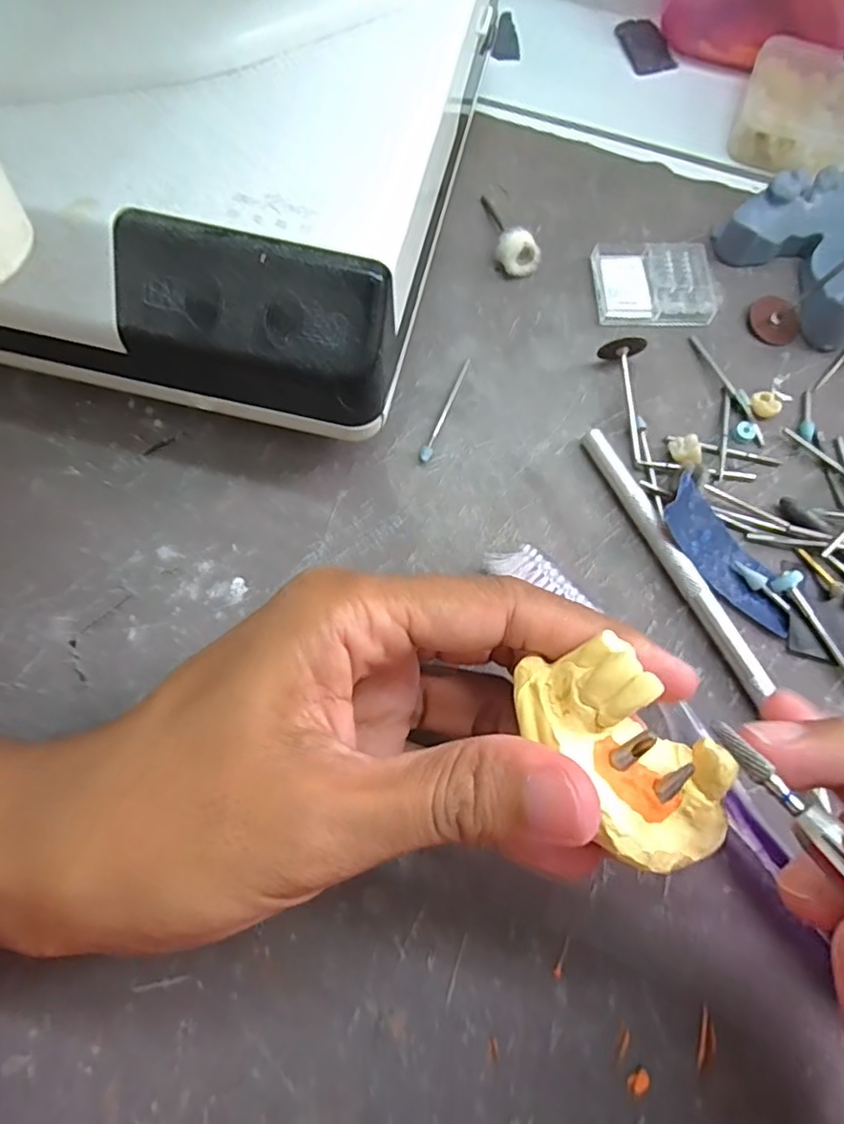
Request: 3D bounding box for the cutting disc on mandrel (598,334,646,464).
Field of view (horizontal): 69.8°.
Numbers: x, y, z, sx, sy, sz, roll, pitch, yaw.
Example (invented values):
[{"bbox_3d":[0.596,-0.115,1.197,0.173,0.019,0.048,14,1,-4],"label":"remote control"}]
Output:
[{"bbox_3d":[0.072,-0.059,0.220,0.016,0.012,0.045,5,73,-1],"label":"cutting disc on mandrel"}]

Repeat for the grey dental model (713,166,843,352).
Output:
[{"bbox_3d":[0.158,-0.121,0.236,0.052,0.023,0.063,-30,76,-11],"label":"grey dental model"}]

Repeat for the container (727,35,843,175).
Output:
[{"bbox_3d":[0.168,-0.197,0.265,0.056,0.018,0.058,21,73,4],"label":"container"}]

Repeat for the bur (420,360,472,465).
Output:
[{"bbox_3d":[0.009,-0.056,0.220,0.004,0.004,0.046,22,73,5],"label":"bur"}]

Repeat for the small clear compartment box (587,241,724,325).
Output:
[{"bbox_3d":[0.092,-0.109,0.239,0.047,0.008,0.034,-4,73,-3],"label":"small clear compartment box"}]

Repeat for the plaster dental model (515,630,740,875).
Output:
[{"bbox_3d":[0.043,0.041,0.123,0.029,0.017,0.051,-39,88,-13],"label":"plaster dental model"}]

